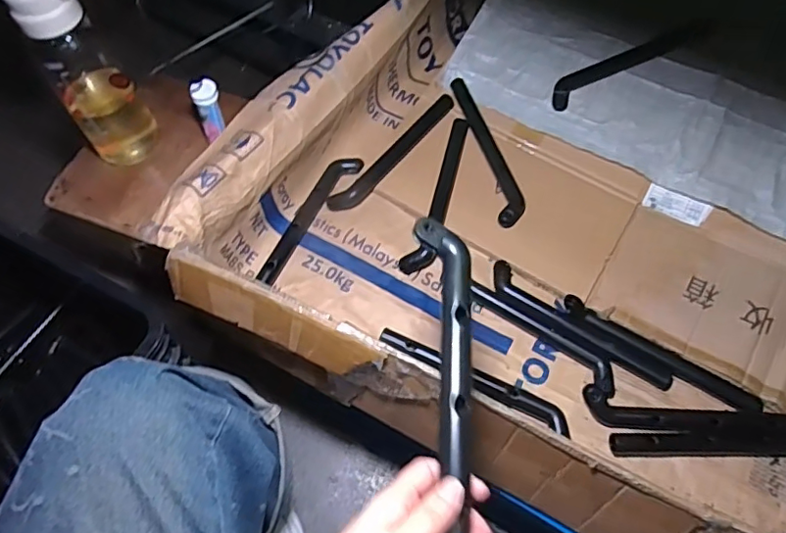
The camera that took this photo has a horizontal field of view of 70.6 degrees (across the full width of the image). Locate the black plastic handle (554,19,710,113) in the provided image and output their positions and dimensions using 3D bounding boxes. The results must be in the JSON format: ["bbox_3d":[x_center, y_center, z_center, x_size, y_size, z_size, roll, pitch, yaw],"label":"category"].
[{"bbox_3d":[0.342,-0.297,0.807,0.241,0.017,0.037,-24,65,4],"label":"black plastic handle"}]

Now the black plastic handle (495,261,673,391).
[{"bbox_3d":[0.230,0.076,0.699,0.249,0.018,0.039,37,68,16],"label":"black plastic handle"}]

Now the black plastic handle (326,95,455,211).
[{"bbox_3d":[0.004,-0.162,0.794,0.032,0.028,0.243,40,69,17],"label":"black plastic handle"}]

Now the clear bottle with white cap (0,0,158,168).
[{"bbox_3d":[-0.383,-0.240,0.694,0.088,0.309,0.064,-27,67,-14],"label":"clear bottle with white cap"}]

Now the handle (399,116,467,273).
[{"bbox_3d":[0.068,-0.101,0.772,0.038,0.032,0.245,18,64,8],"label":"handle"}]

